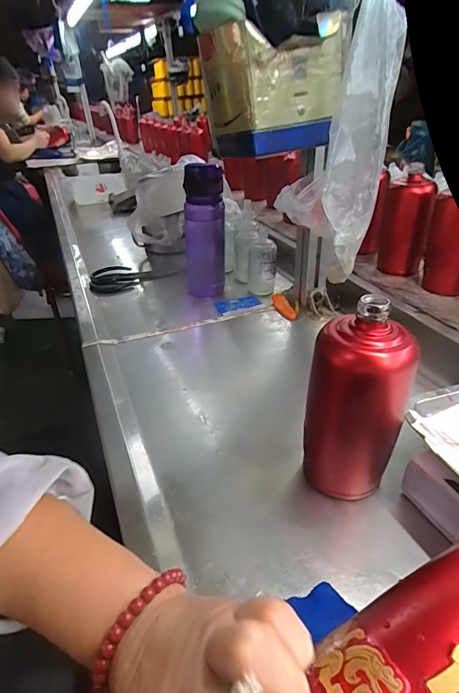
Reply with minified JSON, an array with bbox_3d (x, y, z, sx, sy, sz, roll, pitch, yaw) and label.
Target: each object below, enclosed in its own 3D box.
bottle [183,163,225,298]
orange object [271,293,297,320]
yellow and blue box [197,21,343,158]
[{"bbox_3d":[-0.045,-0.200,0.714,0.075,0.225,0.073,-6,34,-4],"label":"bottle"},{"bbox_3d":[0.103,-0.075,0.748,0.017,0.021,0.057,-32,79,-36],"label":"orange object"},{"bbox_3d":[0.049,-0.328,0.515,0.140,0.130,0.116,-18,36,-20],"label":"yellow and blue box"}]

